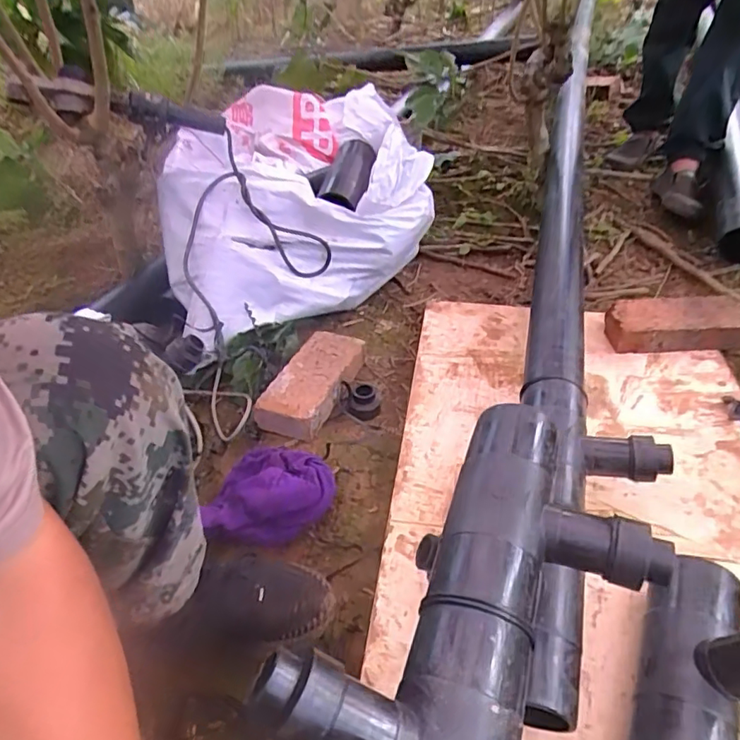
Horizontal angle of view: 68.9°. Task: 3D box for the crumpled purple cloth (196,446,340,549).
[{"bbox_3d":[-0.140,0.178,0.800,0.175,0.063,0.157,10,44,7],"label":"crumpled purple cloth"}]

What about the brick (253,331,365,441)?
[{"bbox_3d":[-0.101,0.022,0.966,0.114,0.058,0.239,21,47,17],"label":"brick"}]

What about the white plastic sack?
[{"bbox_3d":[-0.157,-0.373,1.165,0.579,0.283,0.530,-16,47,-19],"label":"white plastic sack"}]

